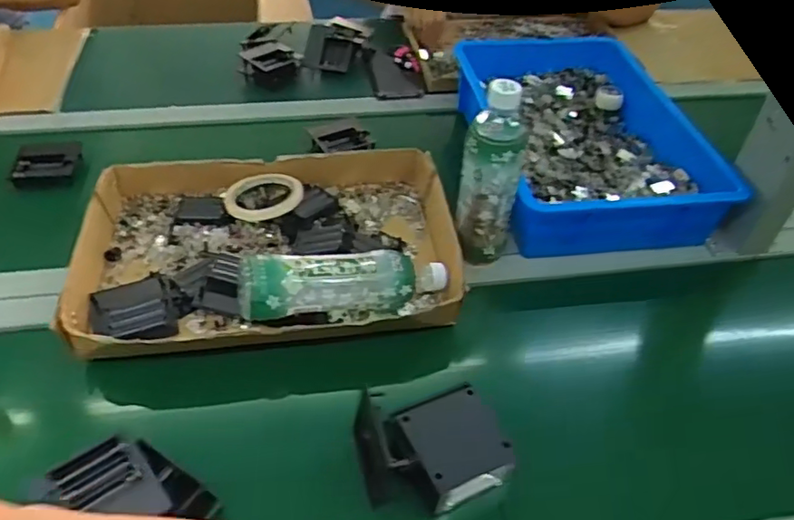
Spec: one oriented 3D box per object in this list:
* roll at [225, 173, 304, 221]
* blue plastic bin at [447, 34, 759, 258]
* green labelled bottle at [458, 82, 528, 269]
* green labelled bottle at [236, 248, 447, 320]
[{"bbox_3d":[-0.165,-0.082,0.753,0.092,0.016,0.092,-6,46,-8],"label":"roll"},{"bbox_3d":[0.252,-0.179,0.850,0.272,0.078,0.415,-3,46,-5],"label":"blue plastic bin"},{"bbox_3d":[0.101,-0.086,0.656,0.063,0.208,0.055,8,46,6],"label":"green labelled bottle"},{"bbox_3d":[-0.054,0.024,0.641,0.220,0.072,0.071,-2,44,-25],"label":"green labelled bottle"}]

